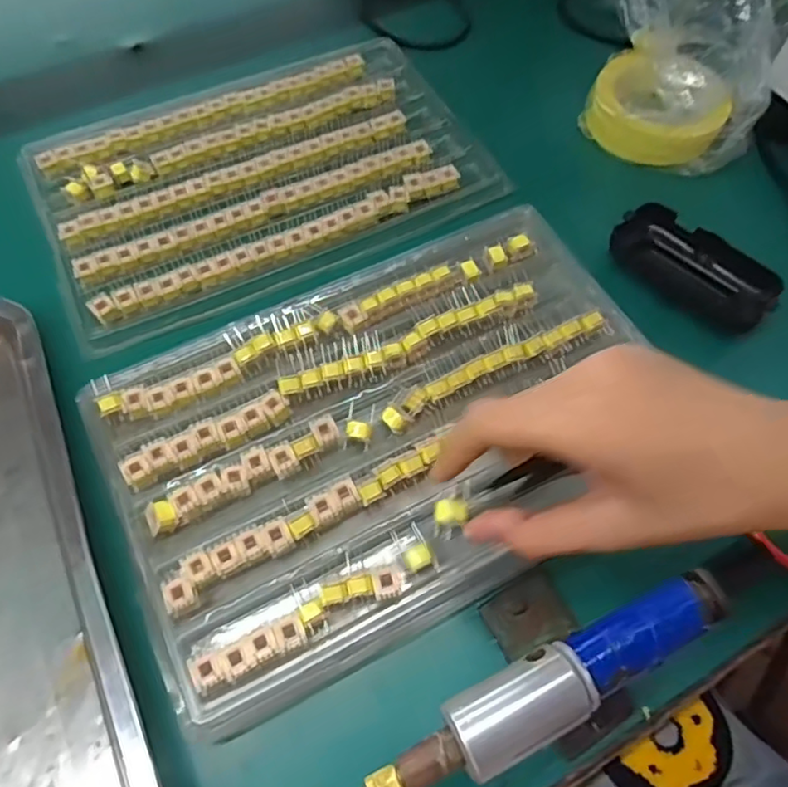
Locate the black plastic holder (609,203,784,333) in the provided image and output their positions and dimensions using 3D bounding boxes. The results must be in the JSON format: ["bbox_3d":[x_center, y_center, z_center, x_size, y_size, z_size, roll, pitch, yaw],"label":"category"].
[{"bbox_3d":[0.206,-0.086,0.417,0.053,0.030,0.110,-38,69,-19],"label":"black plastic holder"}]

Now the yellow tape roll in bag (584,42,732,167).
[{"bbox_3d":[0.212,-0.230,0.476,0.101,0.041,0.106,1,62,-1],"label":"yellow tape roll in bag"}]

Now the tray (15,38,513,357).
[{"bbox_3d":[-0.098,-0.168,0.462,0.328,0.031,0.206,-25,66,-14],"label":"tray"}]

